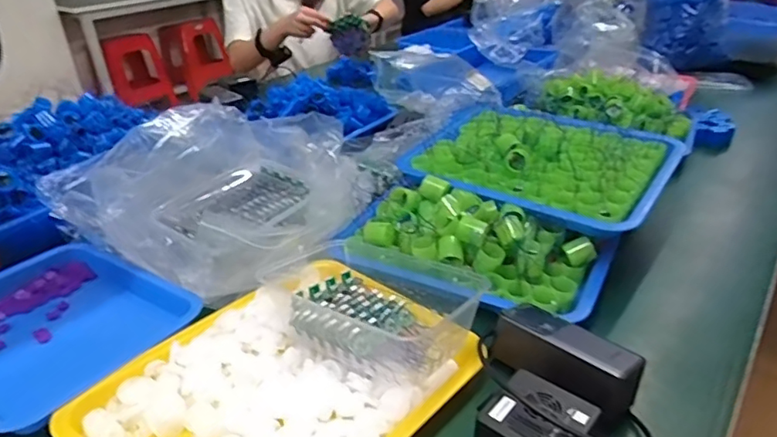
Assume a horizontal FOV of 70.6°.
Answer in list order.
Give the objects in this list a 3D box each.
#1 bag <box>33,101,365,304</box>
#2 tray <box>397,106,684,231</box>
[{"bbox_3d":[-0.201,-0.045,0.748,0.331,0.139,0.325,14,34,25],"label":"bag"},{"bbox_3d":[0.212,-0.093,0.767,0.324,0.039,0.271,19,36,32],"label":"tray"}]

